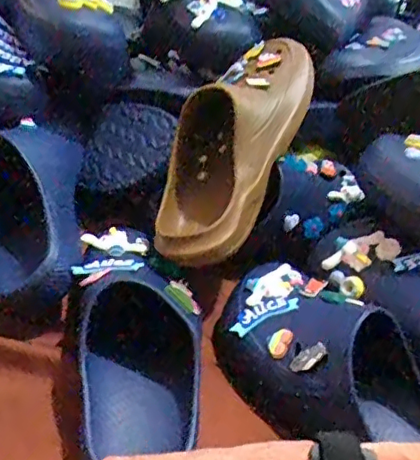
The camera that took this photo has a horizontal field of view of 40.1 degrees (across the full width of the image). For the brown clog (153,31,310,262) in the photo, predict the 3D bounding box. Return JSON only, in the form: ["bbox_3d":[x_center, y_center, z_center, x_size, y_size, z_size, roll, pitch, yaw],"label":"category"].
[{"bbox_3d":[0.024,-0.101,0.578,0.105,0.089,0.289,19,65,16],"label":"brown clog"}]

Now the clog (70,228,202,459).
[{"bbox_3d":[-0.060,0.088,0.490,0.105,0.076,0.247,-2,36,-13],"label":"clog"}]

